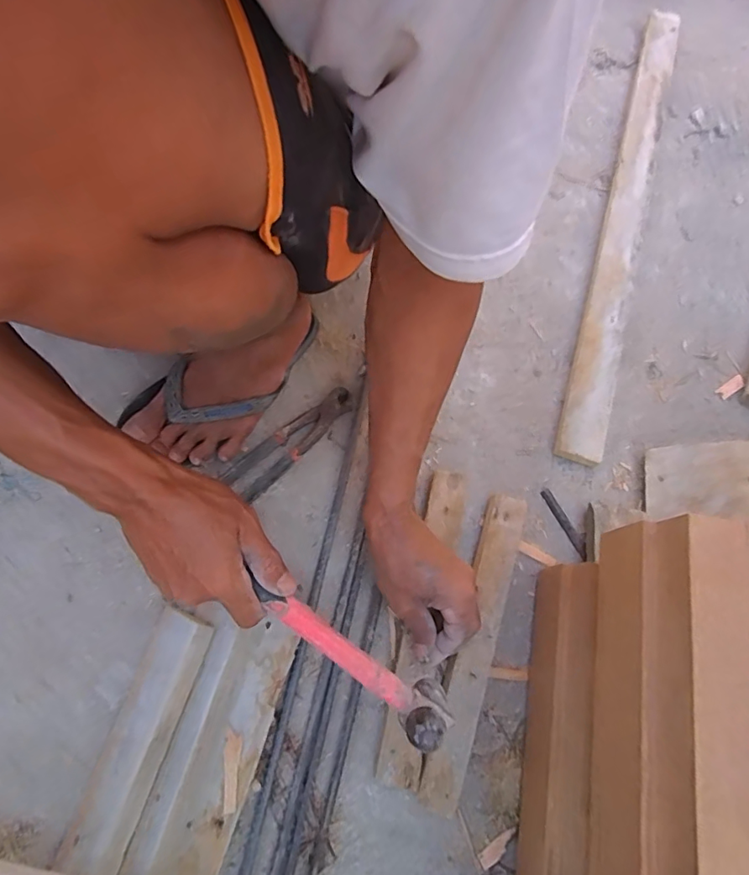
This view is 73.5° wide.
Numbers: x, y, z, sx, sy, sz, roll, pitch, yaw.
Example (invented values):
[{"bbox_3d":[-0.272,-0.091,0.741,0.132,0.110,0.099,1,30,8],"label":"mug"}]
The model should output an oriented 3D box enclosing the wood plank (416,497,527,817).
[{"bbox_3d":[0.099,0.202,0.501,0.040,0.023,0.293,18,72,6],"label":"wood plank"}]

